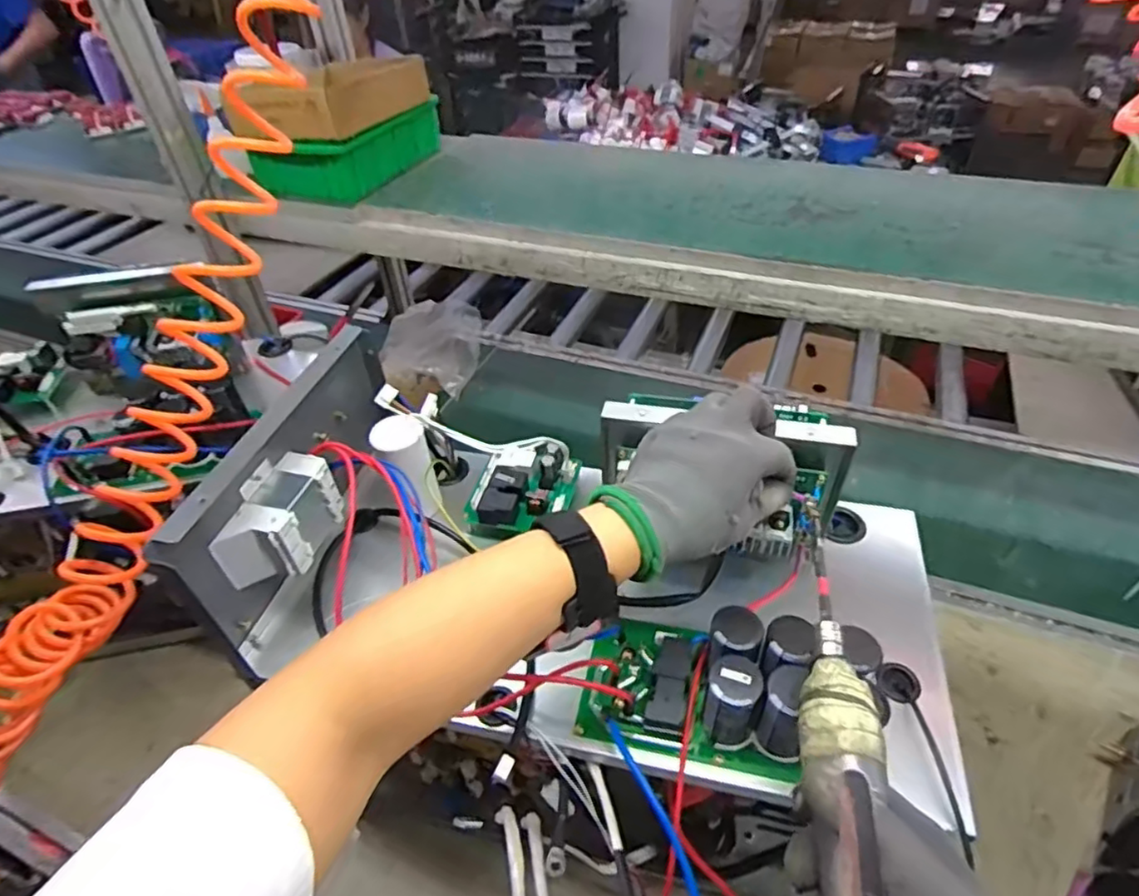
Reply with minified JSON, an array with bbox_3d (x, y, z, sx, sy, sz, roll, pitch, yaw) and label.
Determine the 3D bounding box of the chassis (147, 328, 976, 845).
[{"bbox_3d":[0.020,0.088,0.499,0.521,0.156,0.281,17,46,10],"label":"chassis"}]

